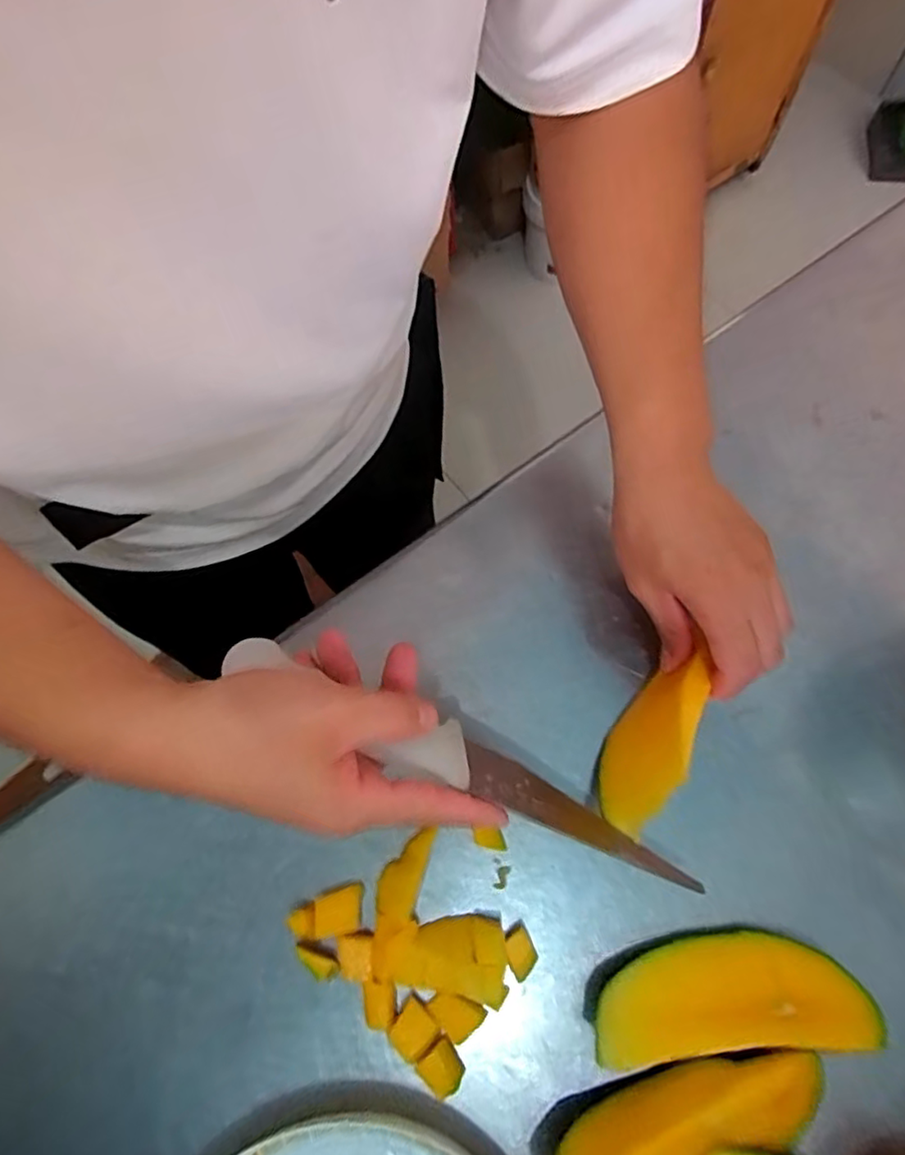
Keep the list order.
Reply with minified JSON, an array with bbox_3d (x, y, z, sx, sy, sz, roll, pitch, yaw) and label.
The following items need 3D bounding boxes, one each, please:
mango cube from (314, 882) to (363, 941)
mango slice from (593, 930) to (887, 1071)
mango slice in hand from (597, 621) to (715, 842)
[{"bbox_3d":[-0.060,0.176,0.327,0.024,0.013,0.021,-12,66,-2],"label":"mango cube"},{"bbox_3d":[0.131,0.201,0.302,0.126,0.033,0.045,-5,66,1],"label":"mango slice"},{"bbox_3d":[0.106,0.091,0.322,0.020,0.071,0.091,33,56,-6],"label":"mango slice in hand"}]

